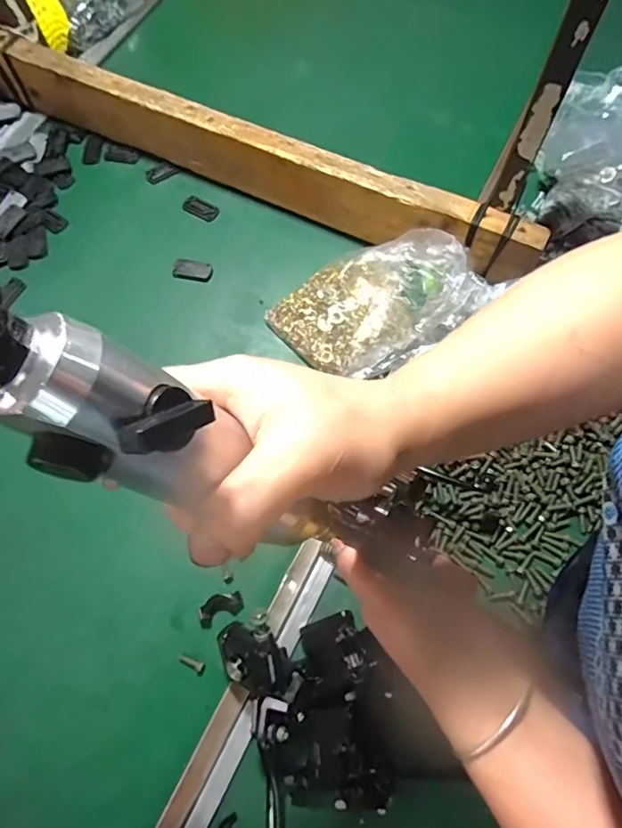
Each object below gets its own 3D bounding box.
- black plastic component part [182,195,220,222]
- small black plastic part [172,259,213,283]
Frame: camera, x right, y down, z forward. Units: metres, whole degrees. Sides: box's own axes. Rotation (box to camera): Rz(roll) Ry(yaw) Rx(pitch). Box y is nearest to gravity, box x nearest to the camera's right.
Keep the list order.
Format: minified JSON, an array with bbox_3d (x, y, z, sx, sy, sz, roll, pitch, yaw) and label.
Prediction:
[{"bbox_3d":[-0.145,-0.270,0.678,0.047,0.004,0.026,27,72,12],"label":"black plastic component part"},{"bbox_3d":[-0.147,-0.178,0.642,0.049,0.005,0.027,10,70,7],"label":"small black plastic part"}]

